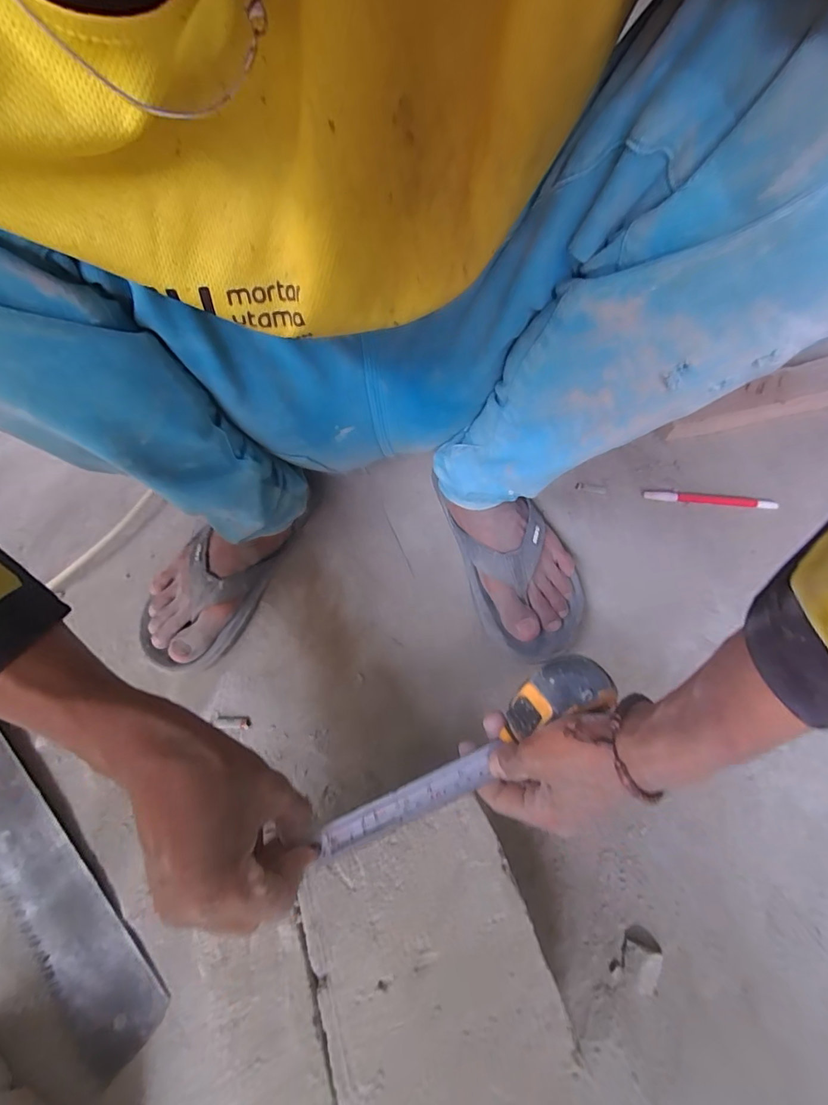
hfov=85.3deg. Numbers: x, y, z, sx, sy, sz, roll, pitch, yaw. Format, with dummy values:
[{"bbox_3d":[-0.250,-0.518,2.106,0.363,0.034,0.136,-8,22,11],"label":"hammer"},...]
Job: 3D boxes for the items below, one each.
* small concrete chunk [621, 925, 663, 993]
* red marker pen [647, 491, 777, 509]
[{"bbox_3d":[0.176,0.314,0.346,0.029,0.008,0.037,23,66,13],"label":"small concrete chunk"},{"bbox_3d":[0.343,-0.060,0.521,0.142,0.012,0.013,5,63,5],"label":"red marker pen"}]

